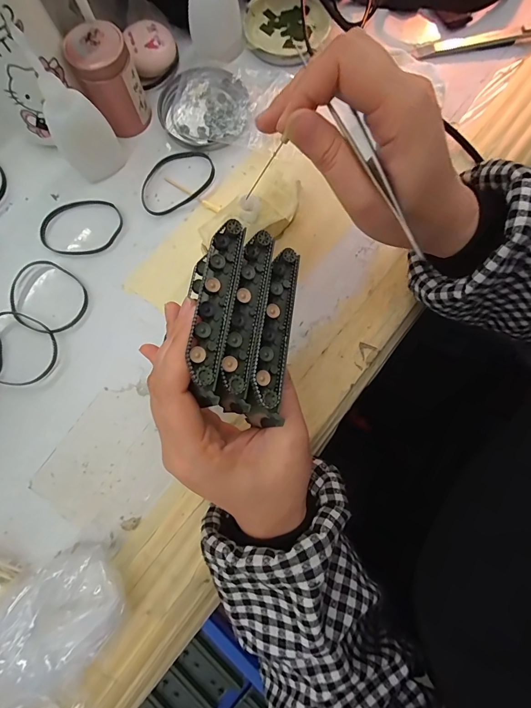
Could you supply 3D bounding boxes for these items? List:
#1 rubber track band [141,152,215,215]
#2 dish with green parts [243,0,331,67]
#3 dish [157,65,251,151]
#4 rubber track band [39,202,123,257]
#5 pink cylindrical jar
[{"bbox_3d":[-0.078,-0.150,0.310,0.070,0.008,0.047,-31,81,-5],"label":"rubber track band"},{"bbox_3d":[0.019,-0.299,0.335,0.076,0.019,0.075,0,80,1],"label":"dish with green parts"},{"bbox_3d":[-0.055,-0.217,0.318,0.079,0.012,0.076,0,80,1],"label":"dish"},{"bbox_3d":[-0.155,-0.106,0.303,0.069,0.004,0.048,-7,80,-1],"label":"rubber track band"},{"bbox_3d":[-0.126,-0.219,0.294,0.043,0.062,0.042,0,80,1],"label":"pink cylindrical jar"}]

